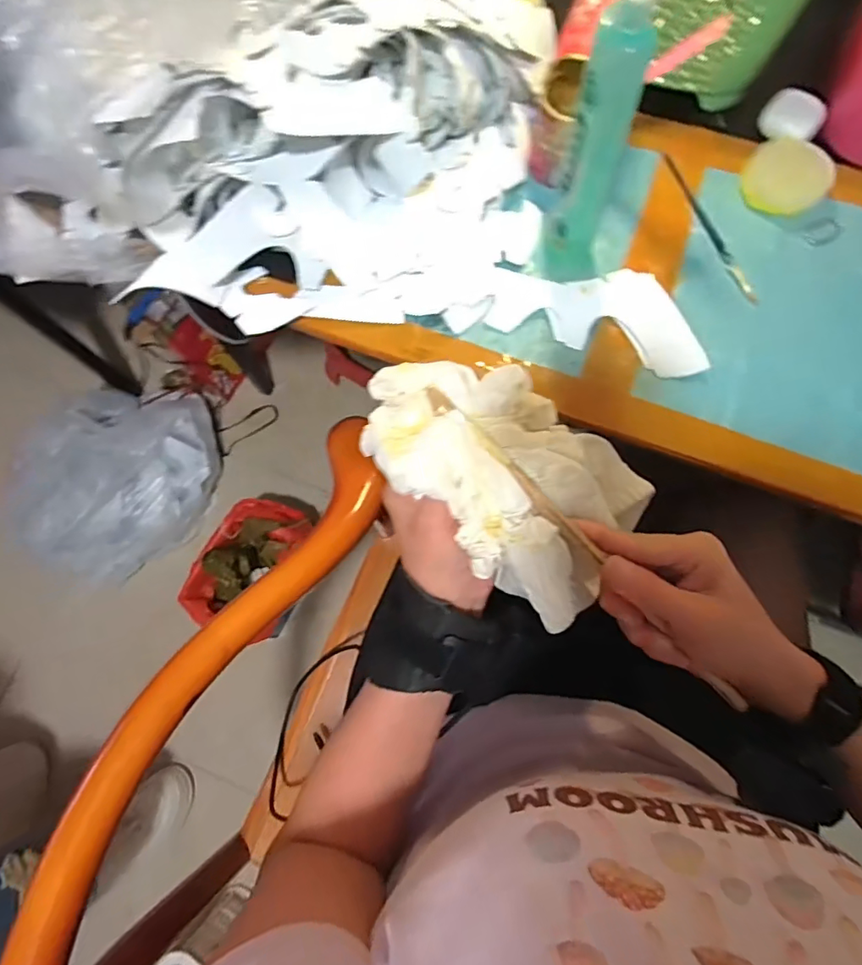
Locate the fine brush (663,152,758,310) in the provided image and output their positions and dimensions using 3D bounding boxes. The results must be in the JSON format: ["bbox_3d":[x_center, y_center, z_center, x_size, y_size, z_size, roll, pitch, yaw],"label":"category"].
[{"bbox_3d":[0.242,-0.223,0.461,0.011,0.009,0.166,-16,75,-3],"label":"fine brush"}]

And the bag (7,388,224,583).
[{"bbox_3d":[-0.645,-0.010,1.091,0.319,0.175,0.396,11,75,5],"label":"bag"}]

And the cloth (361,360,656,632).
[{"bbox_3d":[0.052,-0.013,0.345,0.180,0.093,0.127,39,79,11],"label":"cloth"}]

